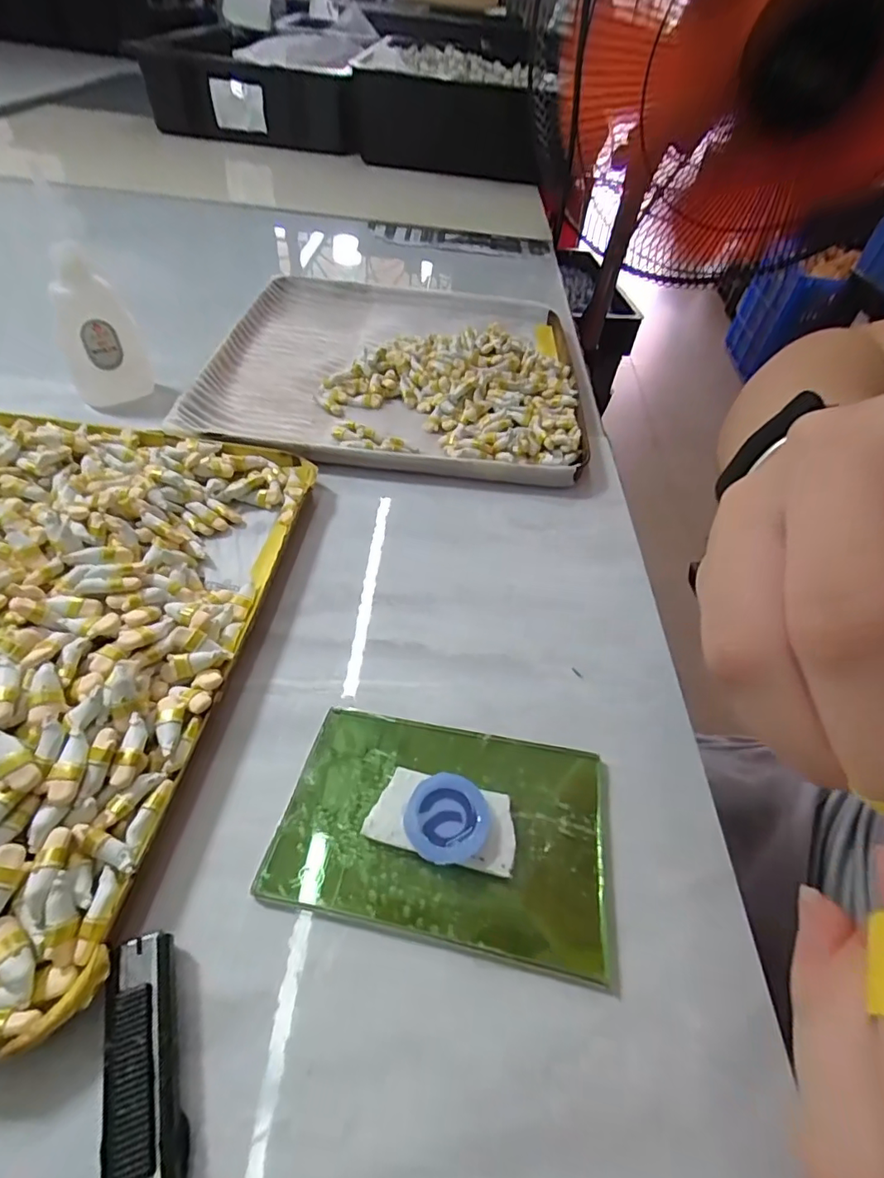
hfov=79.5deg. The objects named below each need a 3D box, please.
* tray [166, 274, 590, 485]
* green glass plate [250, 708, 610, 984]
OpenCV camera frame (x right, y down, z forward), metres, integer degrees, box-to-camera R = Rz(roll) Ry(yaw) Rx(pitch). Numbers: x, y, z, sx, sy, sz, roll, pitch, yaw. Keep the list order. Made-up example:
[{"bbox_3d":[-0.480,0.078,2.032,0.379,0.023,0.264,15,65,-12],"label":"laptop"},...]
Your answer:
[{"bbox_3d":[-0.027,-0.158,0.371,0.242,0.028,0.236,4,49,-3],"label":"tray"},{"bbox_3d":[0.002,0.076,0.175,0.103,0.008,0.066,12,49,3],"label":"green glass plate"}]

